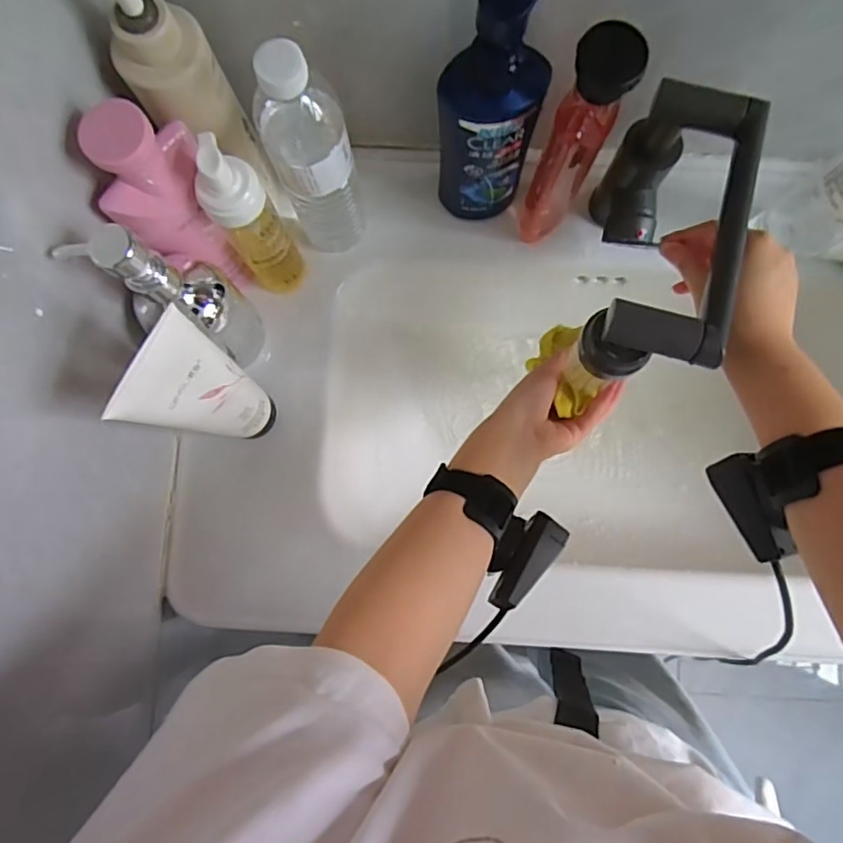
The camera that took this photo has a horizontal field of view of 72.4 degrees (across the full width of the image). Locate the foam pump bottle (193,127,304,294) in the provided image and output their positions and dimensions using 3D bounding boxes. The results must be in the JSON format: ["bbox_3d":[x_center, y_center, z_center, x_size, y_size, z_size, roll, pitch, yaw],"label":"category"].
[{"bbox_3d":[-0.137,-0.160,0.475,0.047,0.186,0.044,0,83,0],"label":"foam pump bottle"}]

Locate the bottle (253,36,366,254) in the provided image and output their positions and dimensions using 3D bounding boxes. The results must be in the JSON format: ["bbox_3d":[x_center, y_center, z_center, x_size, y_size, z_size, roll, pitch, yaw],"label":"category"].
[{"bbox_3d":[-0.083,-0.201,0.458,0.064,0.222,0.050,-17,84,-2],"label":"bottle"}]

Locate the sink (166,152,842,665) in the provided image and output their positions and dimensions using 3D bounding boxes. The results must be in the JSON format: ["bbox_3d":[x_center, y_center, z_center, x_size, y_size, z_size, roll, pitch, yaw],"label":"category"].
[{"bbox_3d":[0.123,-0.003,0.598,0.693,0.170,0.420,4,83,0],"label":"sink"}]

